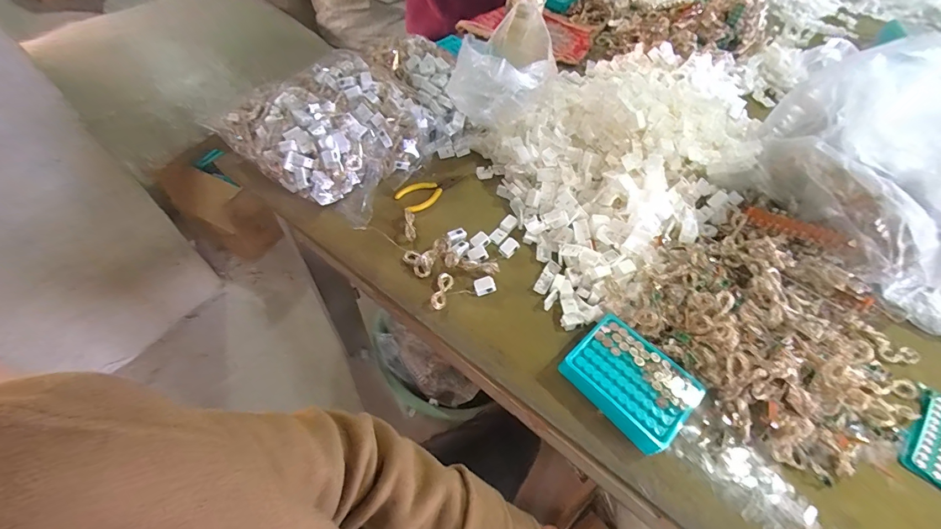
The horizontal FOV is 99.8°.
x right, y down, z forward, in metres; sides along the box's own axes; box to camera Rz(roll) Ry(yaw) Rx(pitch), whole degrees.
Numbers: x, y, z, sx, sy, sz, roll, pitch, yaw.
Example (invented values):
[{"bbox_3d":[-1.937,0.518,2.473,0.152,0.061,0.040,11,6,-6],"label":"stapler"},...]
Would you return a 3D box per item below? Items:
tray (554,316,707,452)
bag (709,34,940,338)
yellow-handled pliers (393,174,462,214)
[{"bbox_3d":[0.183,0.133,0.457,0.101,0.030,0.129,-36,64,-25],"label":"tray"},{"bbox_3d":[0.568,-0.103,0.499,0.205,0.258,0.378,-38,65,-25],"label":"bag"},{"bbox_3d":[-0.063,-0.121,0.633,0.118,0.015,0.047,-37,65,-25],"label":"yellow-handled pliers"}]

